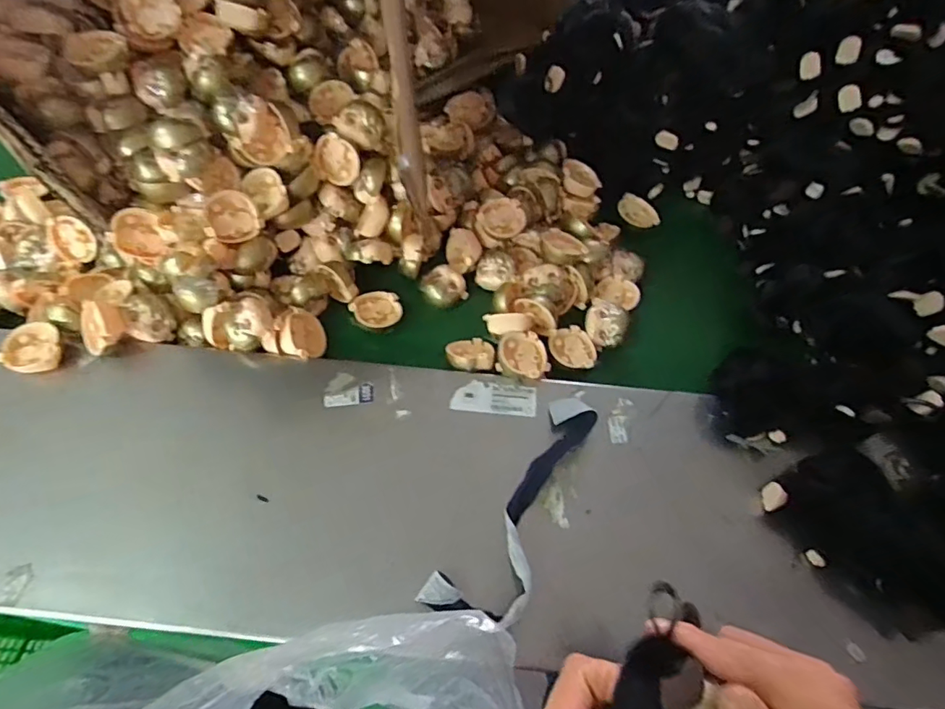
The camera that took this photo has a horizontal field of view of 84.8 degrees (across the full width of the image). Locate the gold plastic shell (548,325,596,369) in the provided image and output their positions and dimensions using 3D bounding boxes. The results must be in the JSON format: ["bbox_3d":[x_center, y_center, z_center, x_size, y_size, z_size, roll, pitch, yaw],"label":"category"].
[{"bbox_3d":[0.105,-0.007,0.532,0.044,0.011,0.051,-25,63,-16],"label":"gold plastic shell"}]

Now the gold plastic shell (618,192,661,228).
[{"bbox_3d":[0.201,-0.179,0.642,0.037,0.018,0.069,-28,53,-11],"label":"gold plastic shell"}]

